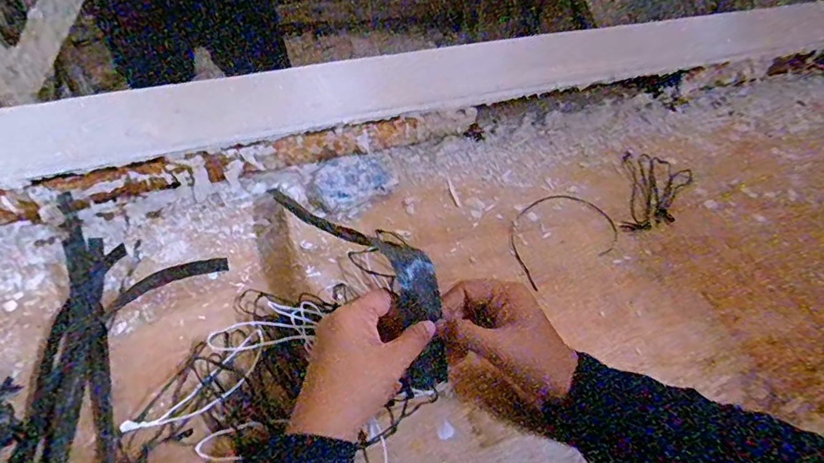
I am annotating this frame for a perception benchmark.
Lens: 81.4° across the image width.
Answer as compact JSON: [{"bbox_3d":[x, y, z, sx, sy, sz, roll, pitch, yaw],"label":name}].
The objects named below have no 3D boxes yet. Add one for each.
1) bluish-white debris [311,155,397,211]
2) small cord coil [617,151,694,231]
[{"bbox_3d":[-0.066,-0.059,0.558,0.094,0.021,0.061,-25,54,-26],"label":"bluish-white debris"},{"bbox_3d":[0.307,-0.047,0.603,0.086,0.009,0.155,19,48,12],"label":"small cord coil"}]

